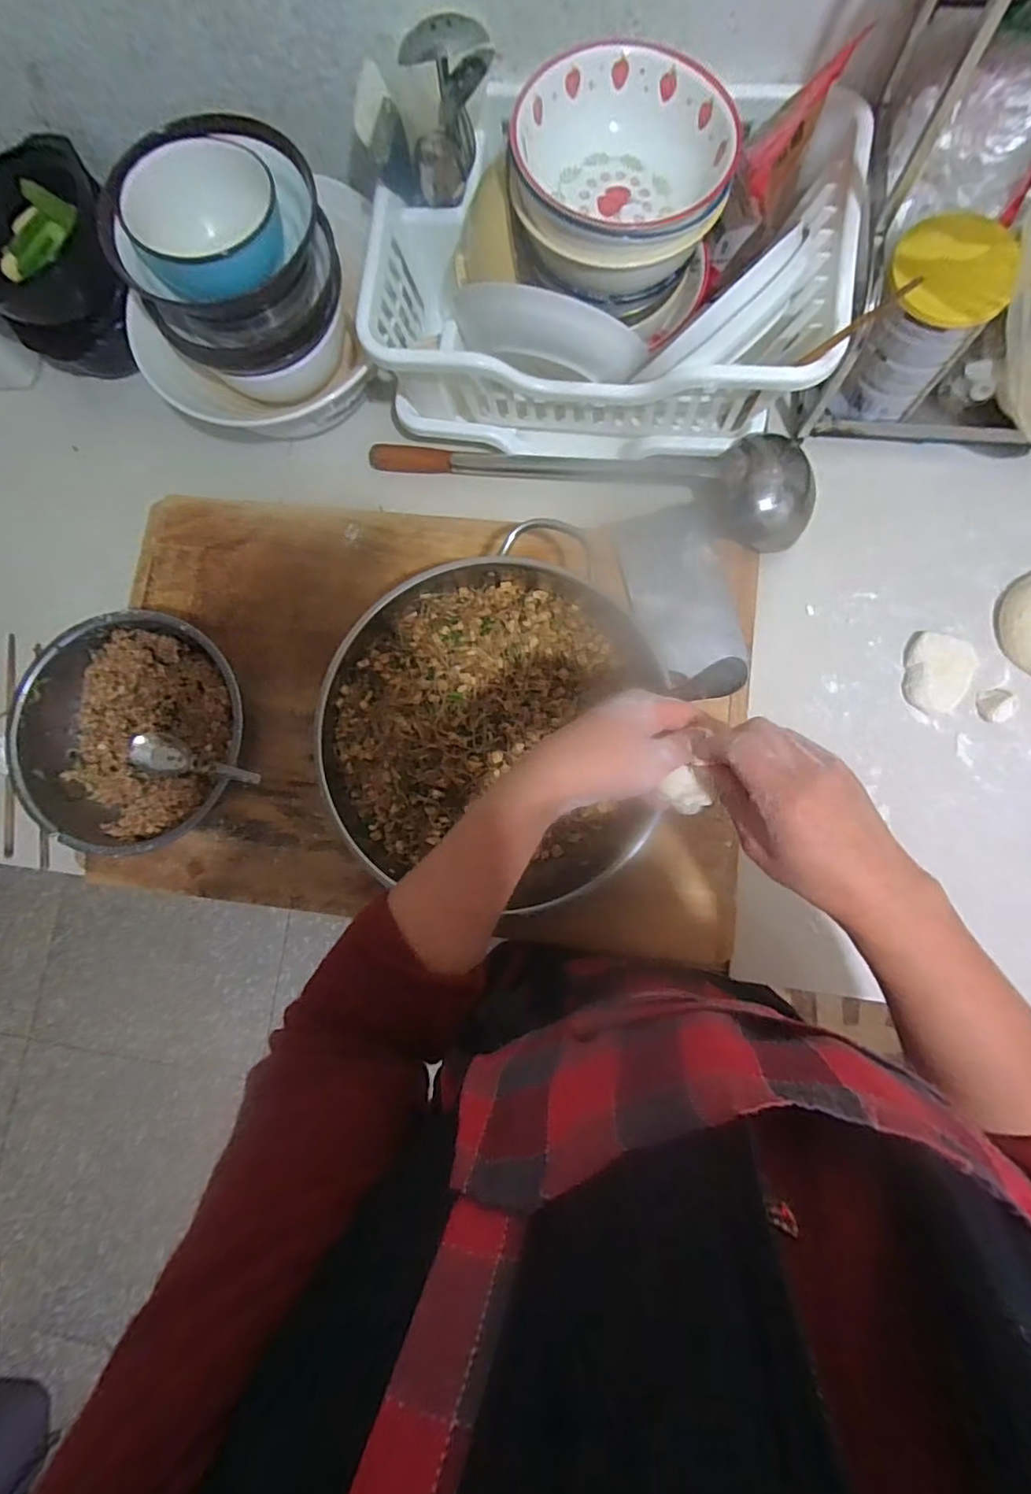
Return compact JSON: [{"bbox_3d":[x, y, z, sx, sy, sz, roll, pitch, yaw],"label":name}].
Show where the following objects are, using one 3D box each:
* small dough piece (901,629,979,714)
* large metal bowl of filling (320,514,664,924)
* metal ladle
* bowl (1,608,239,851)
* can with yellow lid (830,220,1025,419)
[{"bbox_3d":[0.424,-0.075,0.578,0.060,0.012,0.077,19,84,7],"label":"small dough piece"},{"bbox_3d":[-0.015,-0.019,0.560,0.337,0.102,0.346,-1,82,5],"label":"large metal bowl of filling"},{"bbox_3d":[0.065,-0.299,0.645,0.506,0.076,0.116,11,83,18],"label":"metal ladle"},{"bbox_3d":[-0.382,-0.010,0.592,0.213,0.089,0.227,-1,82,5],"label":"bowl"},{"bbox_3d":[0.372,-0.387,0.528,0.105,0.135,0.095,27,85,8],"label":"can with yellow lid"}]

